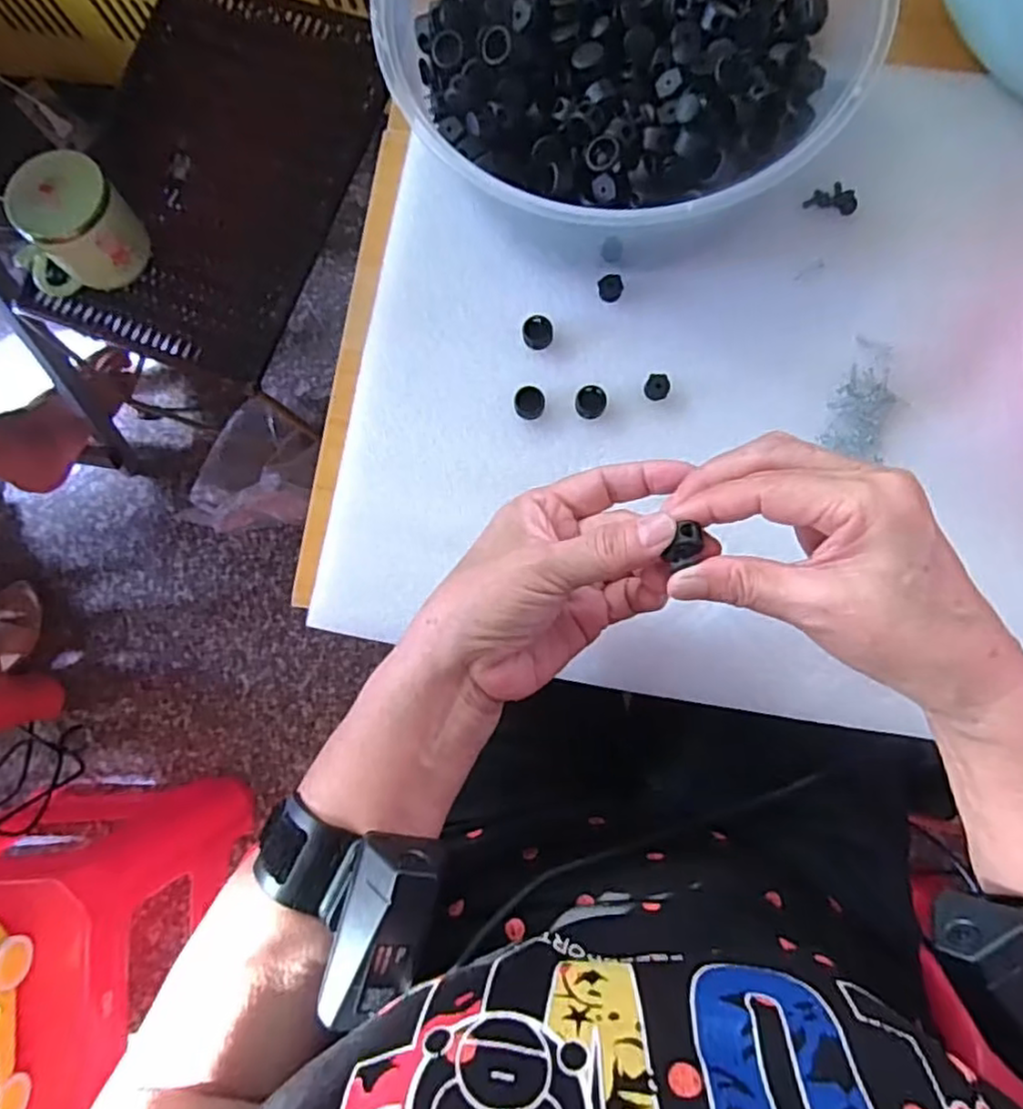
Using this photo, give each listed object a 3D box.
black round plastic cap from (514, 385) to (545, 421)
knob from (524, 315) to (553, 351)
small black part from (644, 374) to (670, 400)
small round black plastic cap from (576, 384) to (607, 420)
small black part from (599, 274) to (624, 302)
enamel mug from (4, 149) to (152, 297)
[{"bbox_3d":[0.011,-0.088,0.394,0.017,0.011,0.017,0,84,3],"label":"black round plastic cap"},{"bbox_3d":[0.016,-0.130,0.397,0.017,0.009,0.019,0,84,3],"label":"knob"},{"bbox_3d":[0.084,-0.096,0.387,0.014,0.010,0.014,0,84,3],"label":"small black part"},{"bbox_3d":[0.046,-0.088,0.389,0.017,0.009,0.017,0,84,3],"label":"small round black plastic cap"},{"bbox_3d":[0.058,-0.155,0.394,0.014,0.004,0.015,0,84,3],"label":"small black part"},{"bbox_3d":[-0.381,-0.286,0.592,0.096,0.082,0.079,-11,84,2],"label":"enamel mug"}]

